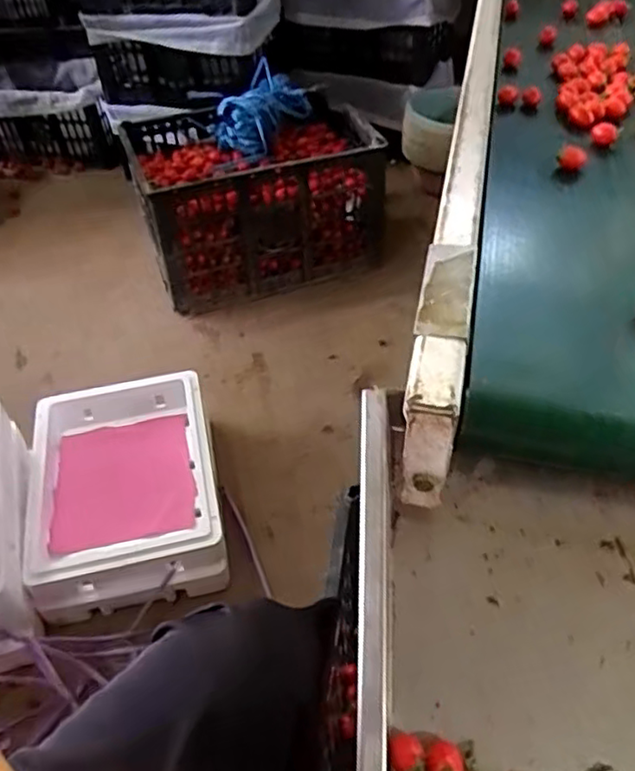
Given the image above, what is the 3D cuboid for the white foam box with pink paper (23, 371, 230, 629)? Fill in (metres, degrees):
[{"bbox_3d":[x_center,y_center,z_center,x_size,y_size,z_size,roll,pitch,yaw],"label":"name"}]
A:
[{"bbox_3d":[-0.291,0.160,0.979,0.273,0.108,0.370,-12,42,-7],"label":"white foam box with pink paper"}]

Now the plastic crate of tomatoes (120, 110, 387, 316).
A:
[{"bbox_3d":[-0.144,-0.409,1.461,0.479,0.305,0.366,-18,44,-14],"label":"plastic crate of tomatoes"}]

